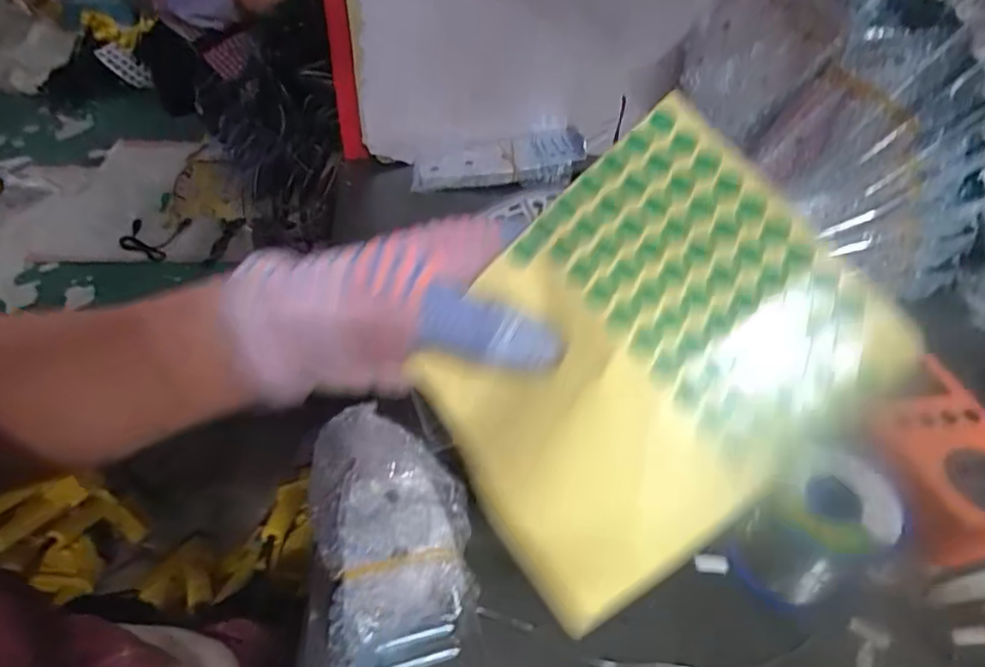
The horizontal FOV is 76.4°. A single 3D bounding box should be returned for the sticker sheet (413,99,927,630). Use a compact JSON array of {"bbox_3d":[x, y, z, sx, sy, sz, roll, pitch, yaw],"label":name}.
[{"bbox_3d":[0.051,0.010,0.234,0.157,0.014,0.128,-43,75,9],"label":"sticker sheet"}]

